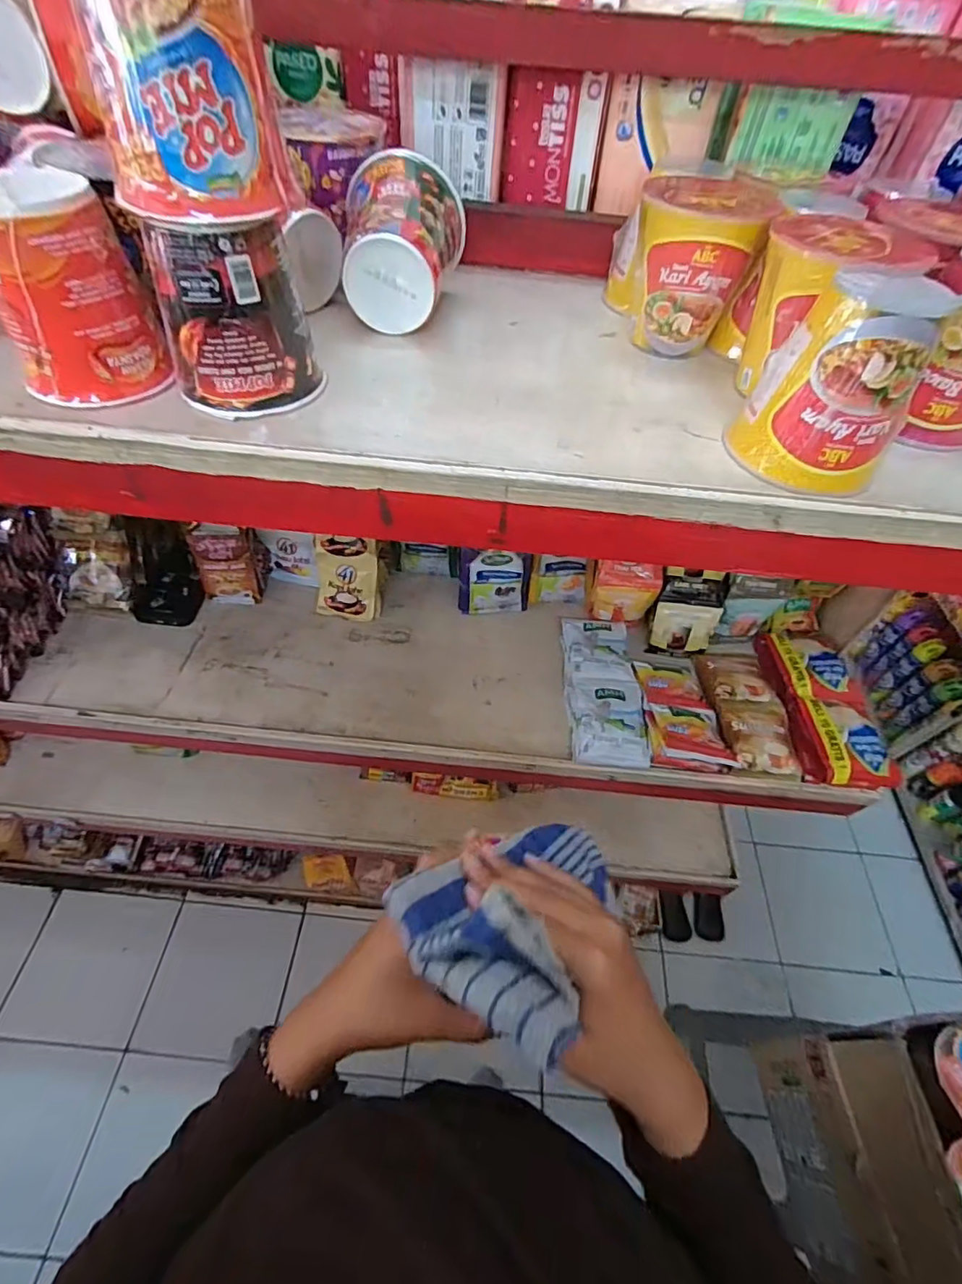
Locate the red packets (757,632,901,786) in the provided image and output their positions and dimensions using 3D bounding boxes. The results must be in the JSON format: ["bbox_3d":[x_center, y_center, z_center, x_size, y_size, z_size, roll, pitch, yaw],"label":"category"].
[{"bbox_3d":[0.446,0.076,0.700,0.102,0.049,0.235,3,52,-3],"label":"red packets"}]

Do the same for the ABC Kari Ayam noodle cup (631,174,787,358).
[{"bbox_3d":[0.178,-0.320,0.459,0.098,0.104,0.117,19,53,9],"label":"ABC Kari Ayam noodle cup"}]

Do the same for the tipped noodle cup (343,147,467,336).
[{"bbox_3d":[-0.067,-0.339,0.456,0.097,0.093,0.111,4,52,-2],"label":"tipped noodle cup"}]

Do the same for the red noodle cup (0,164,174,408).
[{"bbox_3d":[-0.274,-0.229,0.353,0.089,0.114,0.085,-22,58,-20],"label":"red noodle cup"}]

